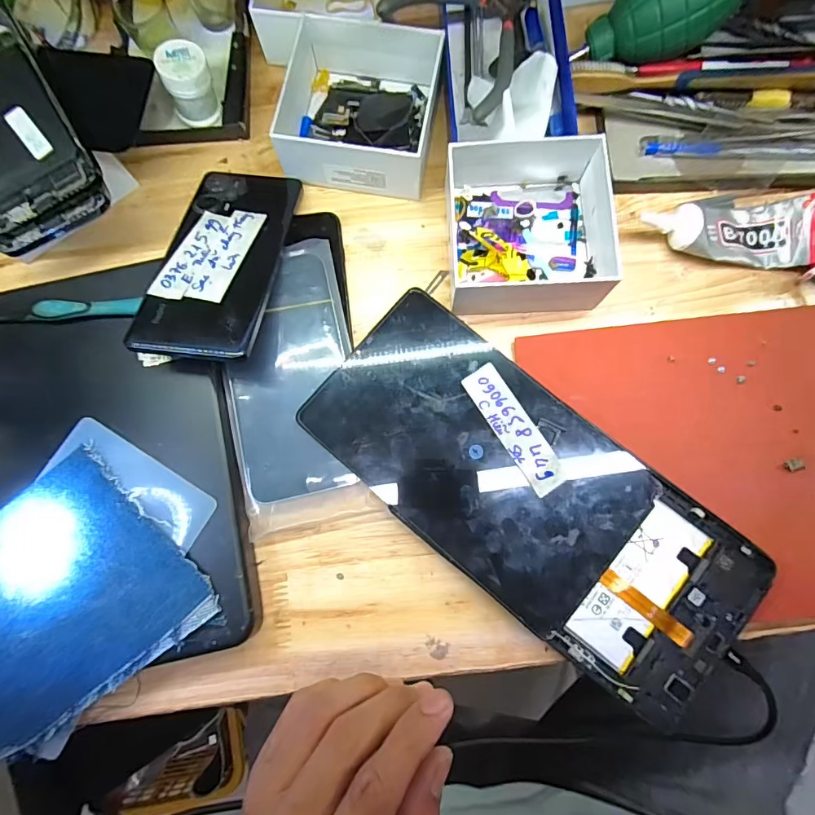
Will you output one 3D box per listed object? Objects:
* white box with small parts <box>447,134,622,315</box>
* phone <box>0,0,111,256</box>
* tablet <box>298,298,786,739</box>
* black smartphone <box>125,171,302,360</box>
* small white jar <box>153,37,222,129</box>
[{"bbox_3d":[0.082,-0.126,0.311,0.109,0.039,0.118,-2,80,-1],"label":"white box with small parts"},{"bbox_3d":[-0.261,-0.187,0.298,0.076,0.016,0.166,-27,85,-5],"label":"phone"},{"bbox_3d":[0.075,0.054,0.288,0.285,0.007,0.121,39,84,6],"label":"tablet"},{"bbox_3d":[-0.121,-0.101,0.304,0.071,0.007,0.161,7,62,0],"label":"black smartphone"},{"bbox_3d":[-0.160,-0.236,0.336,0.035,0.044,0.033,0,80,-1],"label":"small white jar"}]

